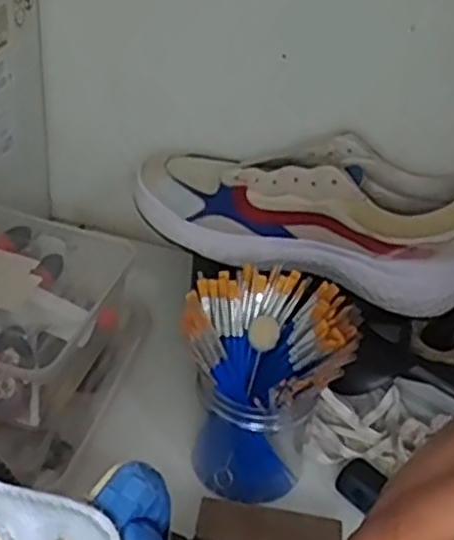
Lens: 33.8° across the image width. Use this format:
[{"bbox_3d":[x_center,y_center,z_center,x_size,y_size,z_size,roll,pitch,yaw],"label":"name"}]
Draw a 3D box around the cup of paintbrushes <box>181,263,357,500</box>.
[{"bbox_3d":[0.025,0.083,0.541,0.113,0.144,0.096,16,38,14],"label":"cup of paintbrushes"}]

